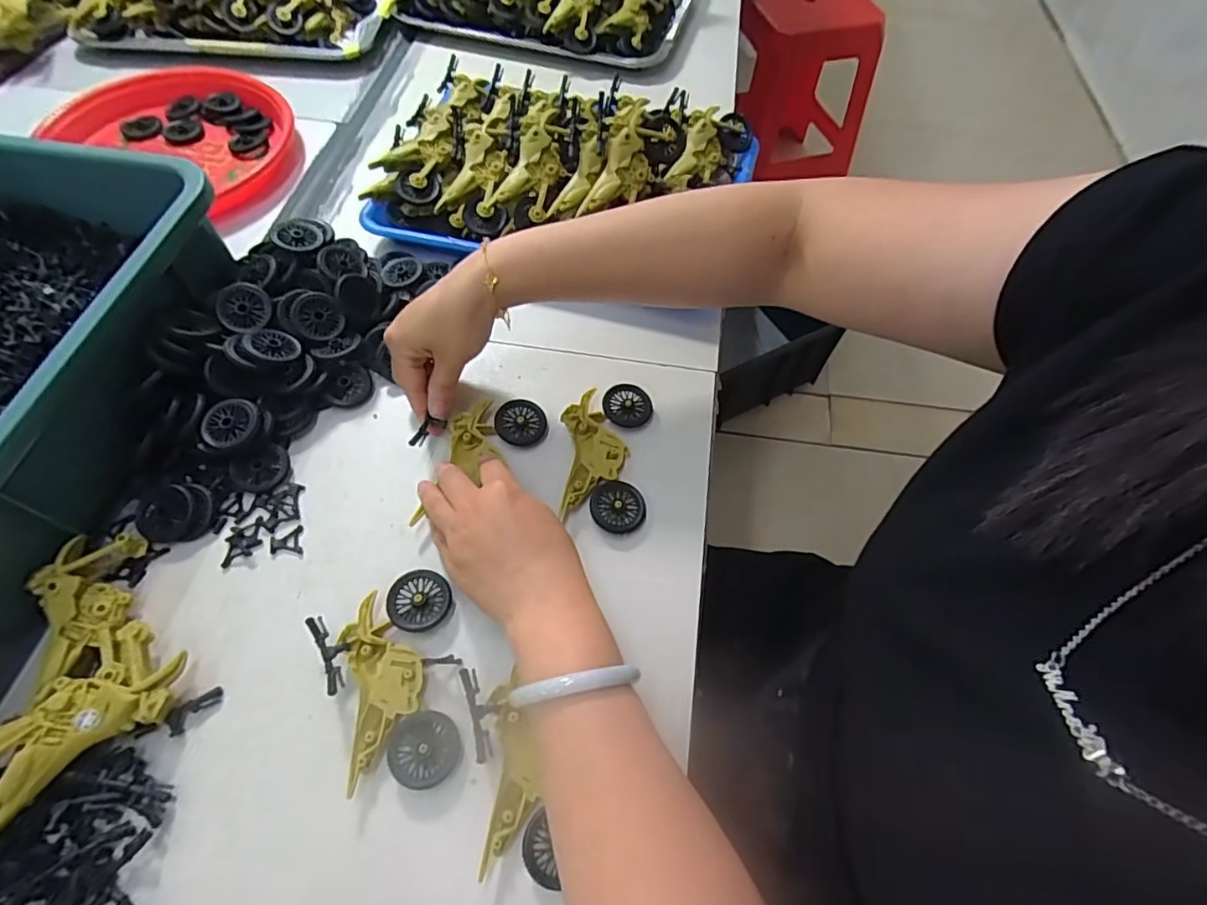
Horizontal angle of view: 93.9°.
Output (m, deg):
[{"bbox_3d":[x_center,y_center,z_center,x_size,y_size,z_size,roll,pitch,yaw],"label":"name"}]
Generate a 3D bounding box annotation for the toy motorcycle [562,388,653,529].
[{"bbox_3d":[0.001,0.000,0.417,0.062,0.012,0.117,7,60,0],"label":"toy motorcycle"}]

